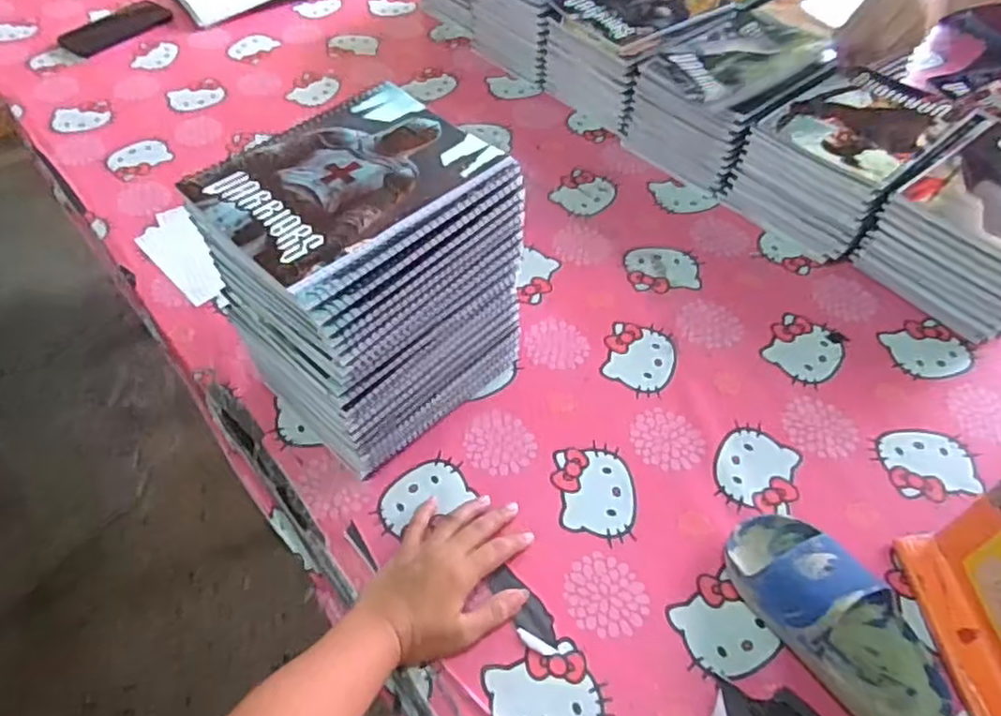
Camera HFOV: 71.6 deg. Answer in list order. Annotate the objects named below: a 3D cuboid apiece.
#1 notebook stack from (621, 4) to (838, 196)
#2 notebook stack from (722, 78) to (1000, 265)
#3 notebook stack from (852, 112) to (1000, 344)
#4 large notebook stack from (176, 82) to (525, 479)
[{"bbox_3d":[0.304,-0.339,0.878,0.245,0.128,0.164,-35,60,-25],"label":"notebook stack"},{"bbox_3d":[0.399,-0.224,0.799,0.212,0.110,0.166,-33,59,-24],"label":"notebook stack"},{"bbox_3d":[0.503,-0.132,0.723,0.181,0.115,0.161,-33,59,-23],"label":"notebook stack"},{"bbox_3d":[-0.106,-0.058,0.593,0.163,0.232,0.196,36,60,25],"label":"large notebook stack"}]

